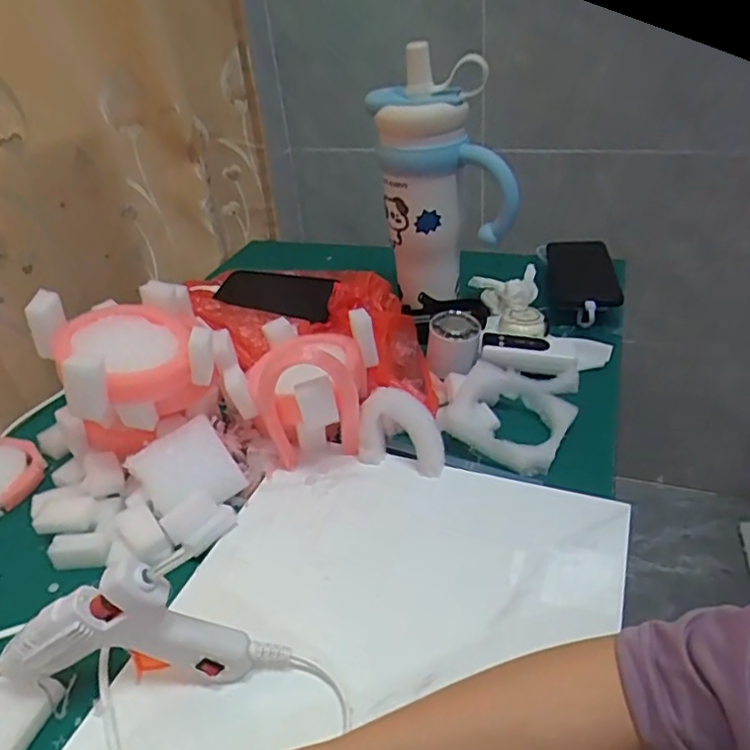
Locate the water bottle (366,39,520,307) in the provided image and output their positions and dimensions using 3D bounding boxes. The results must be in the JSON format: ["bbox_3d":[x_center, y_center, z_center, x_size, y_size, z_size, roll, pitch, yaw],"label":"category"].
[{"bbox_3d":[0.081,-0.208,0.688,0.149,0.273,0.085,3,35,11],"label":"water bottle"}]

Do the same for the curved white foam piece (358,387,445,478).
[{"bbox_3d":[0.023,0.049,0.526,0.072,0.067,0.027,10,37,20],"label":"curved white foam piece"}]

